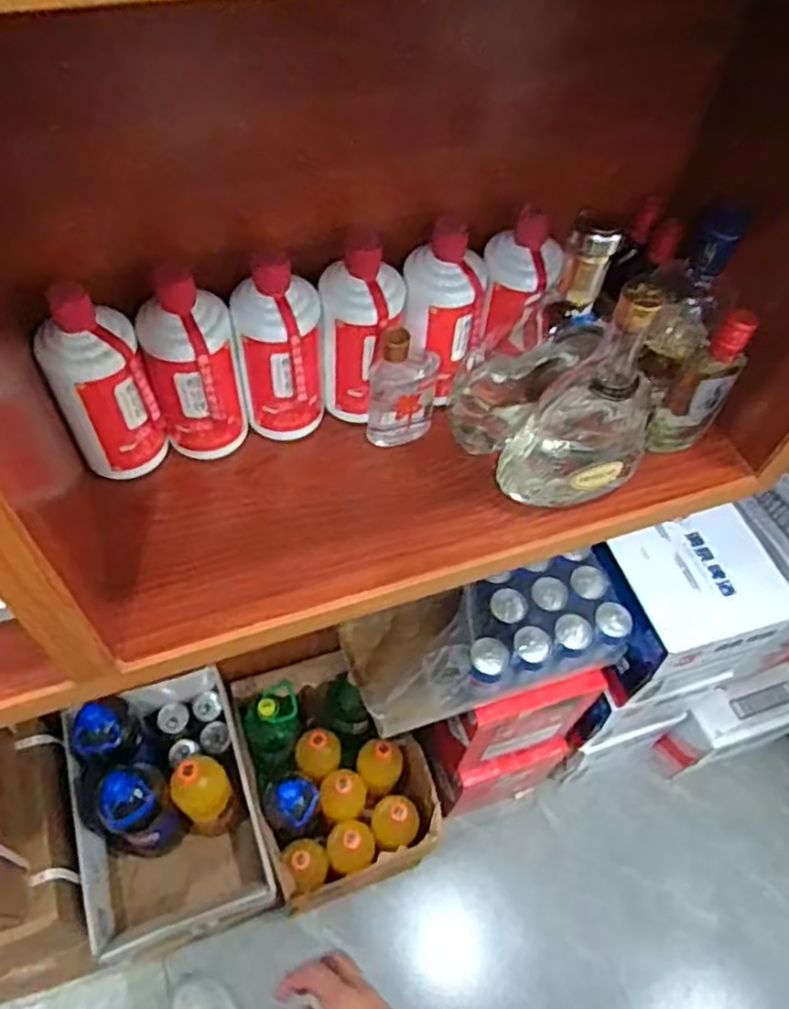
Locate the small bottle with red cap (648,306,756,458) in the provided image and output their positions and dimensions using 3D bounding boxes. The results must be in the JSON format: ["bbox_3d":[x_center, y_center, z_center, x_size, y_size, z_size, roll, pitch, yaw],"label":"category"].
[{"bbox_3d":[0.285,-0.108,0.656,0.047,0.157,0.055,34,60,18],"label":"small bottle with red cap"}]

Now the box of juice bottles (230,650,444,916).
[{"bbox_3d":[-0.102,0.490,1.296,0.291,0.224,0.362,-16,59,-14],"label":"box of juice bottles"}]

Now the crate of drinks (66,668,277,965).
[{"bbox_3d":[-0.362,0.480,1.145,0.250,0.297,0.361,-14,58,-14],"label":"crate of drinks"}]

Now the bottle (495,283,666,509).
[{"bbox_3d":[0.160,-0.081,0.583,0.109,0.206,0.065,-21,60,-18],"label":"bottle"}]

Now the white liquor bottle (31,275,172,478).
[{"bbox_3d":[-0.244,-0.097,0.598,0.071,0.162,0.059,-25,61,-20],"label":"white liquor bottle"}]

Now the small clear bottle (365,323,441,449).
[{"bbox_3d":[0.010,-0.110,0.659,0.063,0.131,0.040,2,56,-3],"label":"small clear bottle"}]

